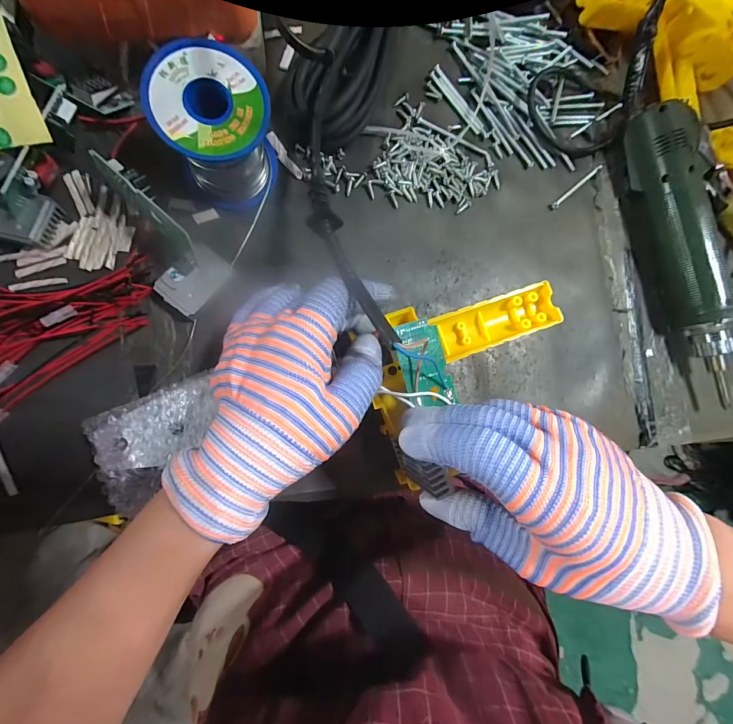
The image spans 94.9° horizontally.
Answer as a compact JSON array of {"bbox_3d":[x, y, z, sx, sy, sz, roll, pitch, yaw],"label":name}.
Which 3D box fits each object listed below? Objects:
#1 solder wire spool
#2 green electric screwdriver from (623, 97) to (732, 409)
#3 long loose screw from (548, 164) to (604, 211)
[{"bbox_3d":[-0.093,-0.144,0.216,0.062,0.064,0.067,0,88,-9],"label":"solder wire spool"},{"bbox_3d":[0.268,-0.091,0.282,0.050,0.037,0.249,-12,90,-9],"label":"green electric screwdriver"},{"bbox_3d":[0.182,-0.151,0.291,0.065,0.004,0.007,-39,94,-8],"label":"long loose screw"}]

